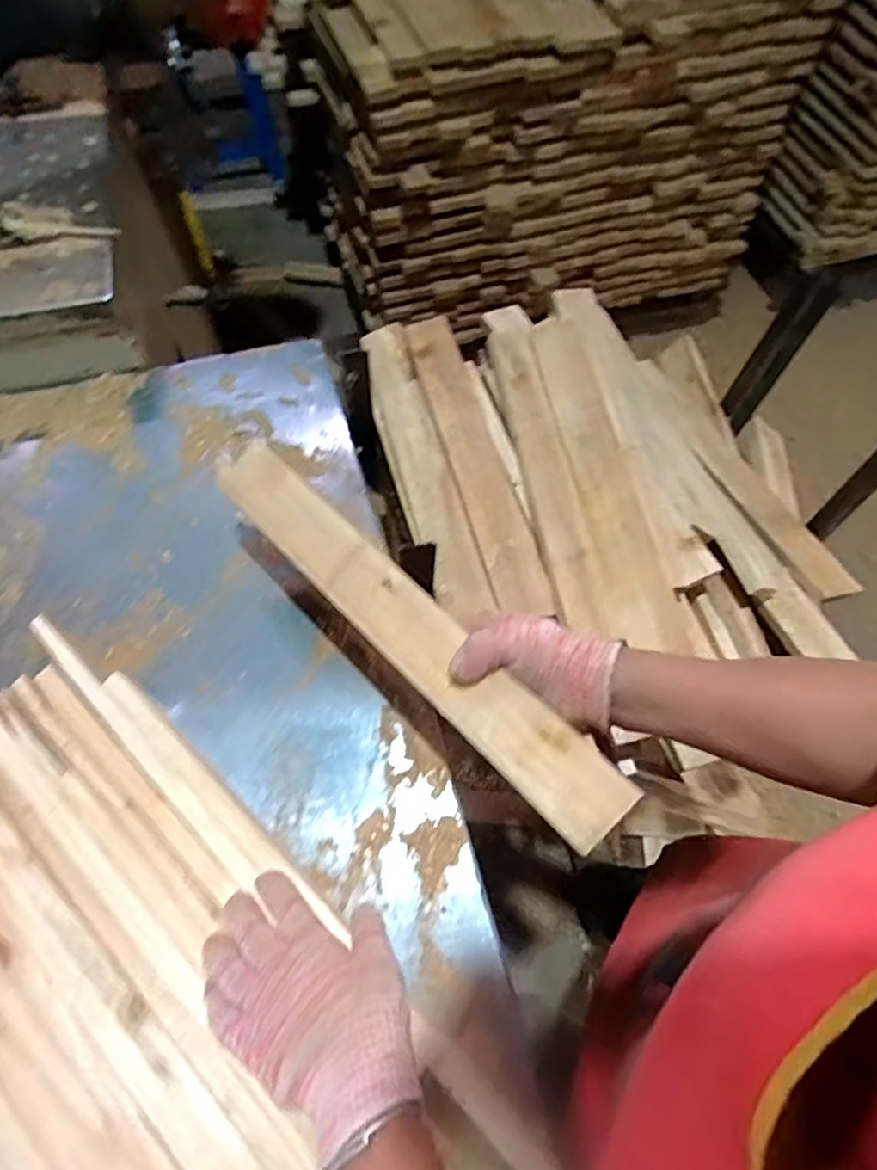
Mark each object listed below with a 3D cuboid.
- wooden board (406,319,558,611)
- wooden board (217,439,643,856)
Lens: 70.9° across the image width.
[{"bbox_3d":[0.044,-0.172,0.761,0.071,0.012,0.457,-14,62,-7],"label":"wooden board"},{"bbox_3d":[-0.036,0.025,0.528,0.465,0.013,0.063,42,91,22],"label":"wooden board"}]

